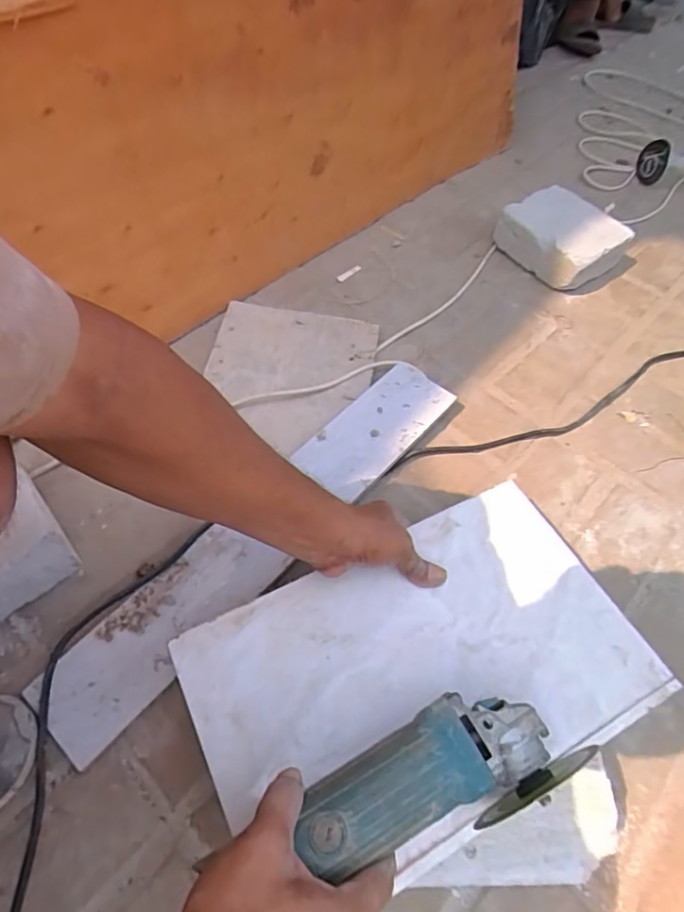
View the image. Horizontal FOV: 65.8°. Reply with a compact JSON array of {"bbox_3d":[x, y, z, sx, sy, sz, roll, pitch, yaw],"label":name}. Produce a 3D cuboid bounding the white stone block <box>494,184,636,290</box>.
[{"bbox_3d":[0.392,-0.390,0.950,0.159,0.085,0.181,-27,61,-21],"label":"white stone block"}]

